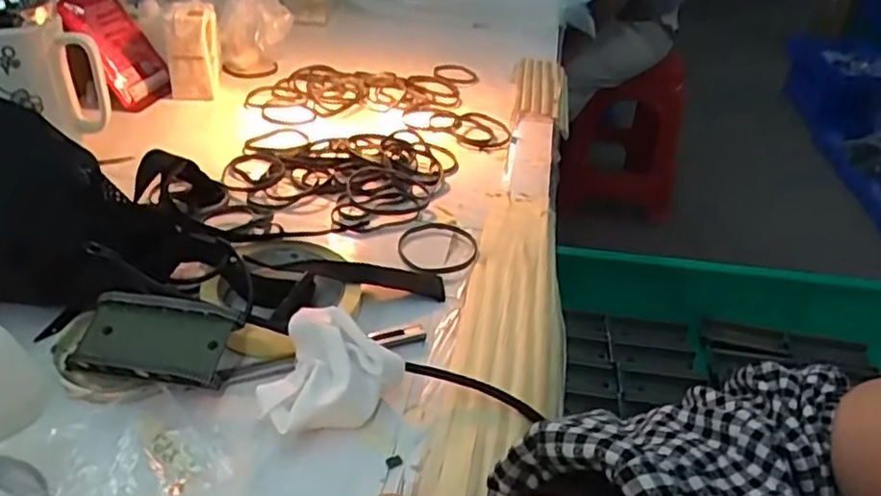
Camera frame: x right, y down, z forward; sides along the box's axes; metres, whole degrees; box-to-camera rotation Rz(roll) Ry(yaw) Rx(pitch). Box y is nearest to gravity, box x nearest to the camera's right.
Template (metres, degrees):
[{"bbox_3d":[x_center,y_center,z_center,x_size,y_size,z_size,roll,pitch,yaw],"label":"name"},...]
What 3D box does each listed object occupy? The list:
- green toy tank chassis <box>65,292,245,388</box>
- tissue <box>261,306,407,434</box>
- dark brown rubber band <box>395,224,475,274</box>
[{"bbox_3d":[-0.158,0.051,0.376,0.086,0.018,0.048,6,62,12],"label":"green toy tank chassis"},{"bbox_3d":[-0.066,0.070,0.376,0.067,0.031,0.071,24,37,23],"label":"tissue"},{"bbox_3d":[-0.002,-0.002,0.514,0.065,0.010,0.068,5,34,-3],"label":"dark brown rubber band"}]

